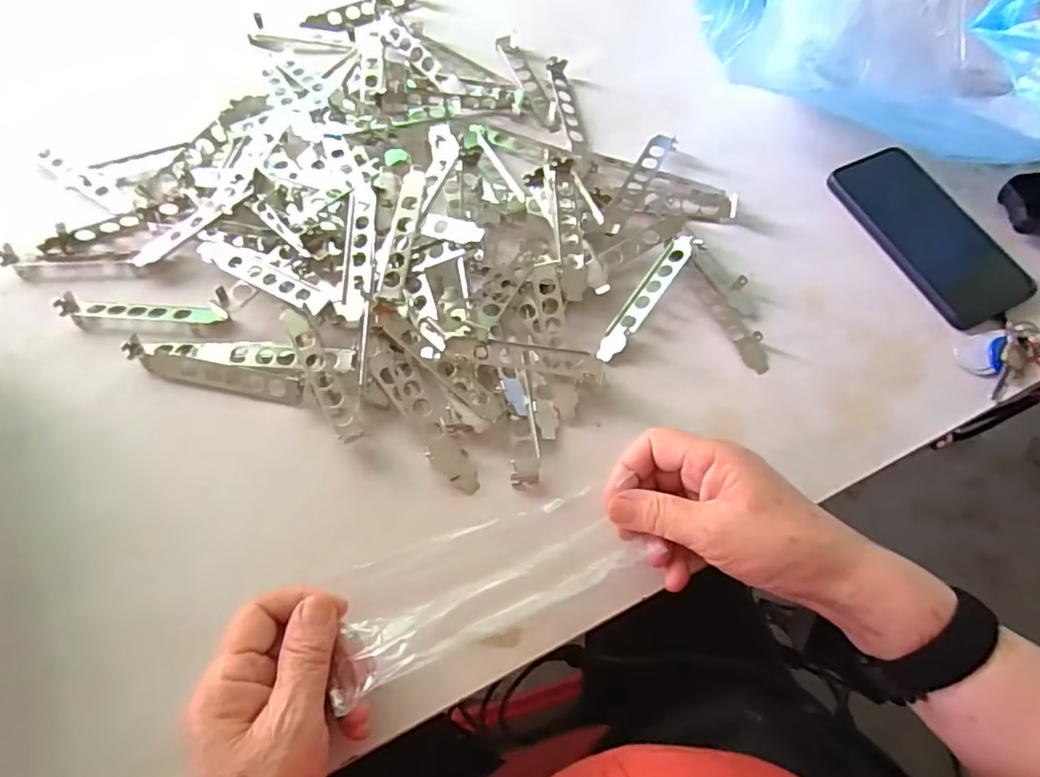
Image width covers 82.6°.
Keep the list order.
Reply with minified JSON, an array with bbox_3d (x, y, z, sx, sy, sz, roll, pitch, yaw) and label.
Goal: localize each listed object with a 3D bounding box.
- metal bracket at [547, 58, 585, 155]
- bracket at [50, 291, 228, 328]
[{"bbox_3d":[0.045,-0.253,0.533,0.021,0.016,0.111,-9,66,-5],"label":"metal bracket"},{"bbox_3d":[-0.280,-0.058,0.445,0.122,0.021,0.022,3,66,1],"label":"bracket"}]

